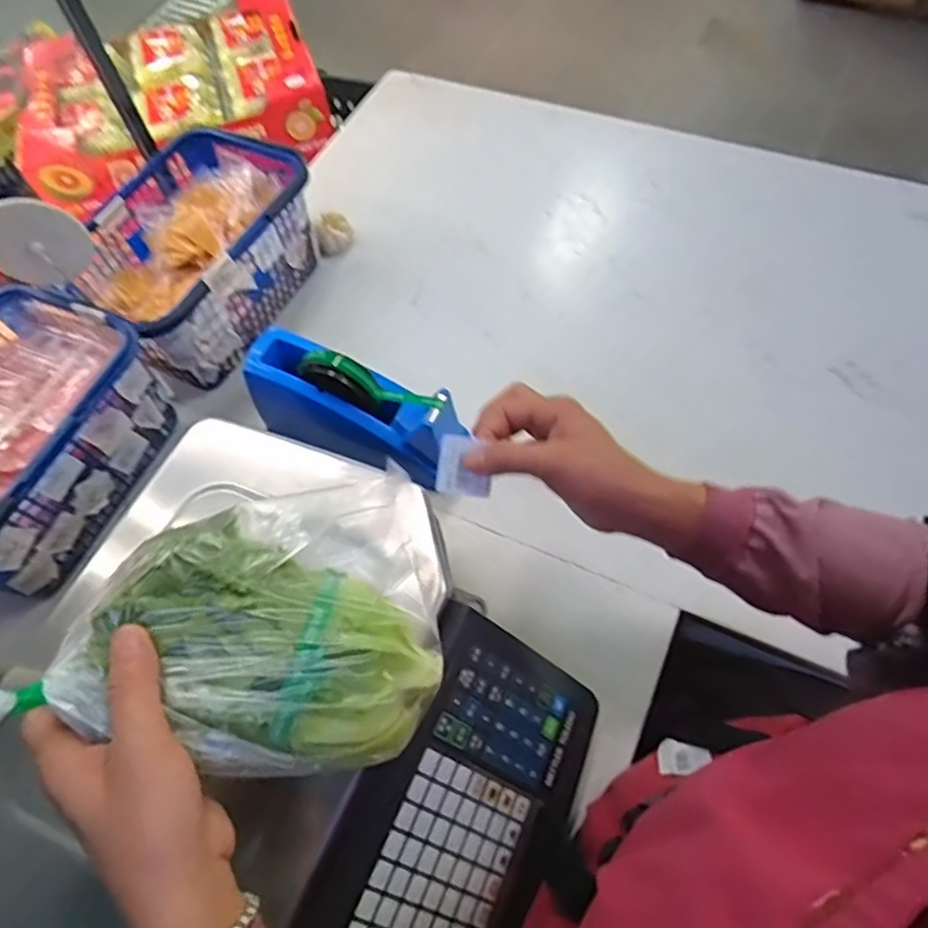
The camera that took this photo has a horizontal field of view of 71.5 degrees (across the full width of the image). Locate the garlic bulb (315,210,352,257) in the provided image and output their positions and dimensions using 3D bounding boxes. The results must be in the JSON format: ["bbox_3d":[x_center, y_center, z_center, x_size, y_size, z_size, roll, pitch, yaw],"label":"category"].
[{"bbox_3d":[-0.163,-0.291,0.814,0.041,0.033,0.044,-11,62,-2],"label":"garlic bulb"}]

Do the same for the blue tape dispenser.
[{"bbox_3d":[-0.114,-0.059,0.626,0.225,0.097,0.070,20,65,14],"label":"blue tape dispenser"}]

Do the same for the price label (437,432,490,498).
[{"bbox_3d":[0.000,0.001,0.431,0.037,0.006,0.041,9,106,11],"label":"price label"}]

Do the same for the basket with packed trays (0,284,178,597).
[{"bbox_3d":[-0.423,-0.015,0.610,0.183,0.118,0.266,22,66,15],"label":"basket with packed trays"}]

